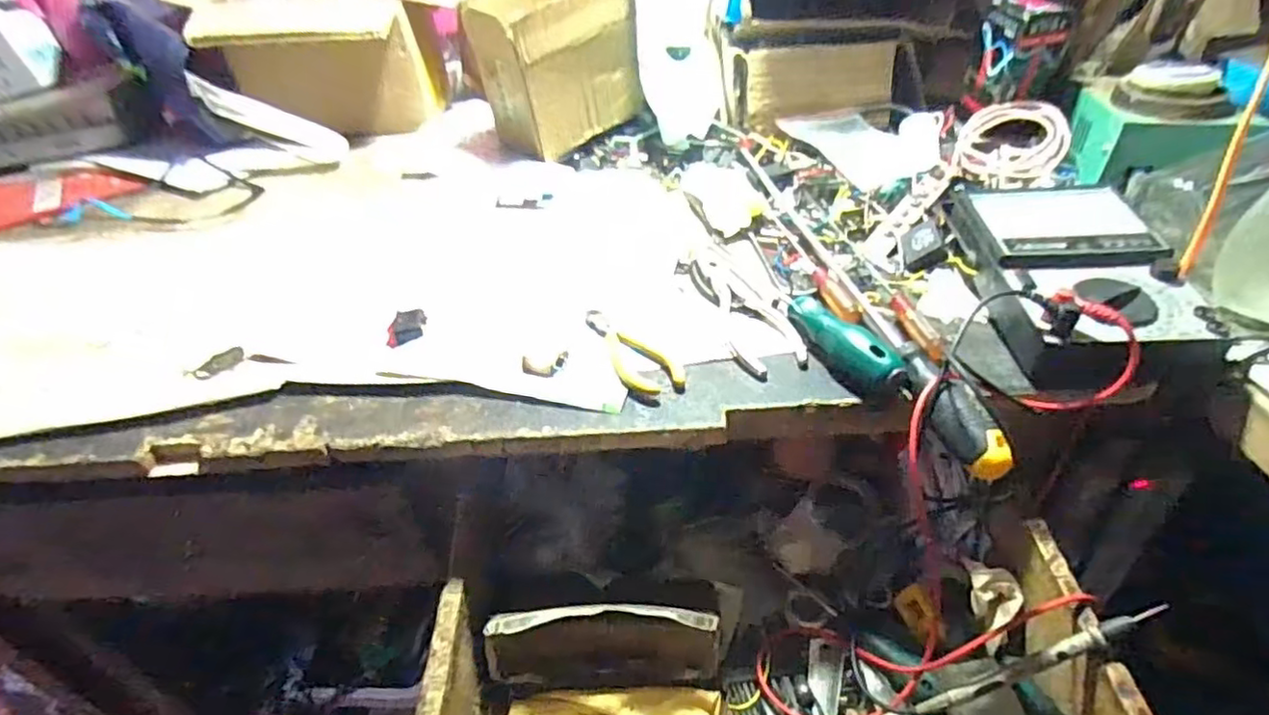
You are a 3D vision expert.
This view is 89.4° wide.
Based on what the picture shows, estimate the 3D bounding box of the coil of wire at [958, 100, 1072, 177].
[{"bbox_3d":[0.333,-0.194,0.572,0.087,0.023,0.074,-4,72,17],"label":"coil of wire"}]

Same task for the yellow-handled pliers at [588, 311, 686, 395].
[{"bbox_3d":[-0.007,-0.005,0.439,0.034,0.006,0.101,-27,46,-26],"label":"yellow-handled pliers"}]

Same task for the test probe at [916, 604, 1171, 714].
[{"bbox_3d":[0.231,0.176,0.370,0.144,0.013,0.011,-33,38,15],"label":"test probe"}]

